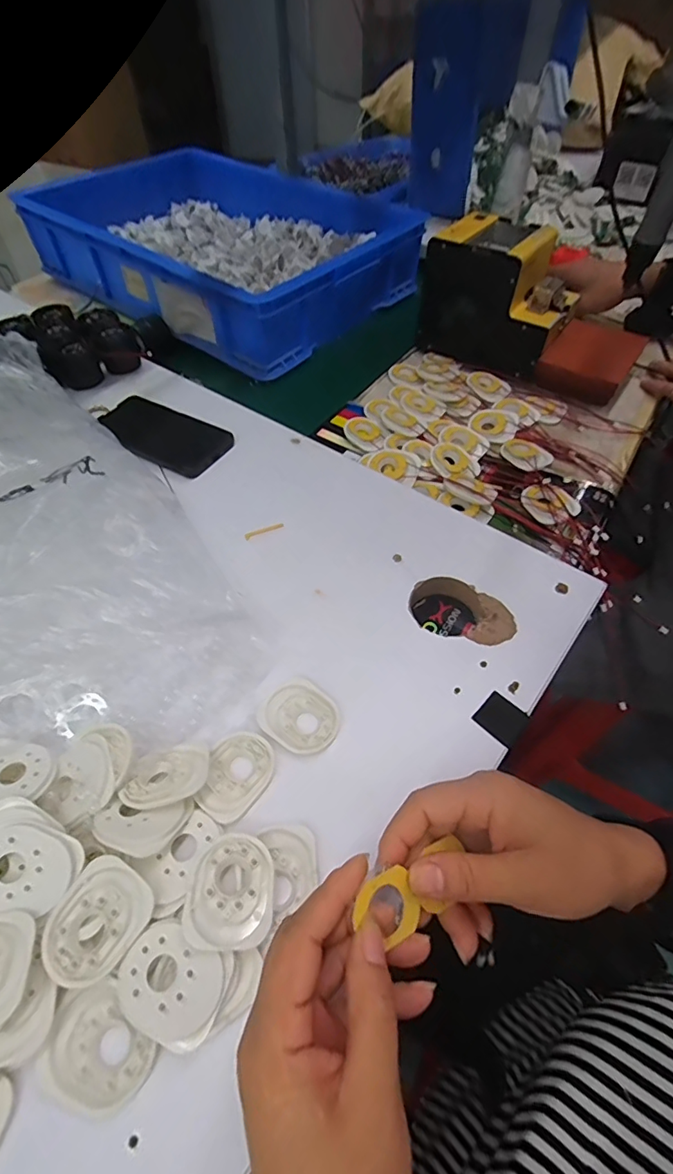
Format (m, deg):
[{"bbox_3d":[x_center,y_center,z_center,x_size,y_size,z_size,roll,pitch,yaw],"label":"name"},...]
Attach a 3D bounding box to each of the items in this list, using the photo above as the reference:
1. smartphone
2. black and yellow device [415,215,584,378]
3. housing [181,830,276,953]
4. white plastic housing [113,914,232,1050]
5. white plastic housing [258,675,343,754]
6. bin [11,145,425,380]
[{"bbox_3d":[-0.201,-0.176,0.562,0.156,0.006,0.082,25,58,14],"label":"smartphone"},{"bbox_3d":[0.221,-0.394,0.659,0.176,0.131,0.136,26,58,20],"label":"black and yellow device"},{"bbox_3d":[-0.062,0.177,0.285,0.048,0.013,0.056,-2,52,0],"label":"housing"},{"bbox_3d":[-0.089,0.212,0.261,0.057,0.014,0.045,18,55,15],"label":"white plastic housing"},{"bbox_3d":[-0.025,0.095,0.357,0.056,0.008,0.049,30,59,22],"label":"white plastic housing"},{"bbox_3d":[-0.184,-0.600,0.850,0.585,0.131,0.437,31,59,23],"label":"bin"}]

